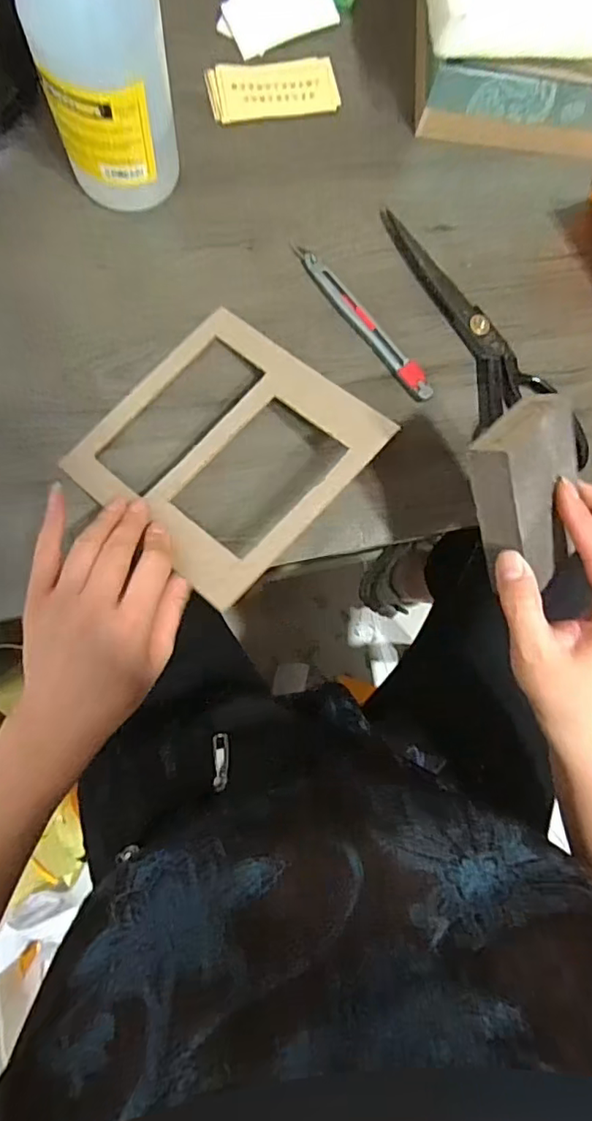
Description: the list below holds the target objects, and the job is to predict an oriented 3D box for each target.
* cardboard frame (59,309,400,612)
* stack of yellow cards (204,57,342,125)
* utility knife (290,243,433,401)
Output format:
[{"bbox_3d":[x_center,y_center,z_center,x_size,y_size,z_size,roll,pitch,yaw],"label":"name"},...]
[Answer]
[{"bbox_3d":[-0.050,-0.078,0.381,0.168,0.007,0.166,39,78,18],"label":"cardboard frame"},{"bbox_3d":[-0.017,-0.374,0.441,0.101,0.004,0.044,-12,85,-7],"label":"stack of yellow cards"},{"bbox_3d":[0.052,-0.182,0.424,0.018,0.013,0.150,-41,89,-9],"label":"utility knife"}]

